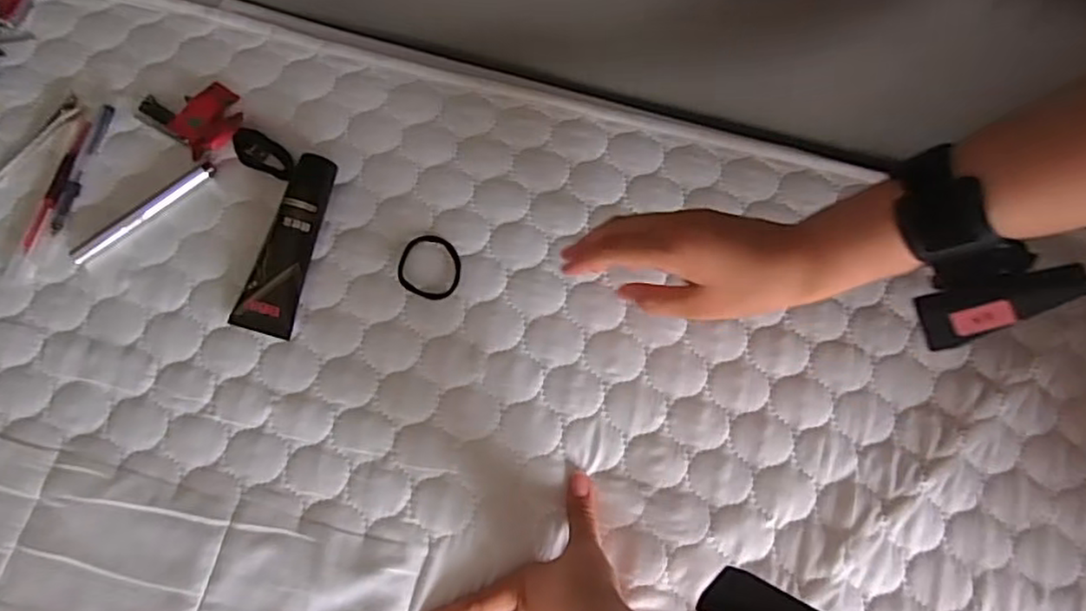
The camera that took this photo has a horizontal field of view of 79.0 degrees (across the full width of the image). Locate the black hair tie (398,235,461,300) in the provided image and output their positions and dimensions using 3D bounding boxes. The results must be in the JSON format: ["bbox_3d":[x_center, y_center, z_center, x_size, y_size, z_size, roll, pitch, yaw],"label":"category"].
[{"bbox_3d":[-0.082,-0.028,0.479,0.045,0.004,0.049,0,75,0],"label":"black hair tie"}]

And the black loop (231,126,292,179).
[{"bbox_3d":[-0.211,-0.115,0.500,0.049,0.011,0.028,22,76,6],"label":"black loop"}]

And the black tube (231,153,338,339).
[{"bbox_3d":[-0.185,-0.045,0.475,0.039,0.026,0.130,14,75,4],"label":"black tube"}]

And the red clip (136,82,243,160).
[{"bbox_3d":[-0.268,-0.150,0.512,0.081,0.011,0.059,36,78,9],"label":"red clip"}]

